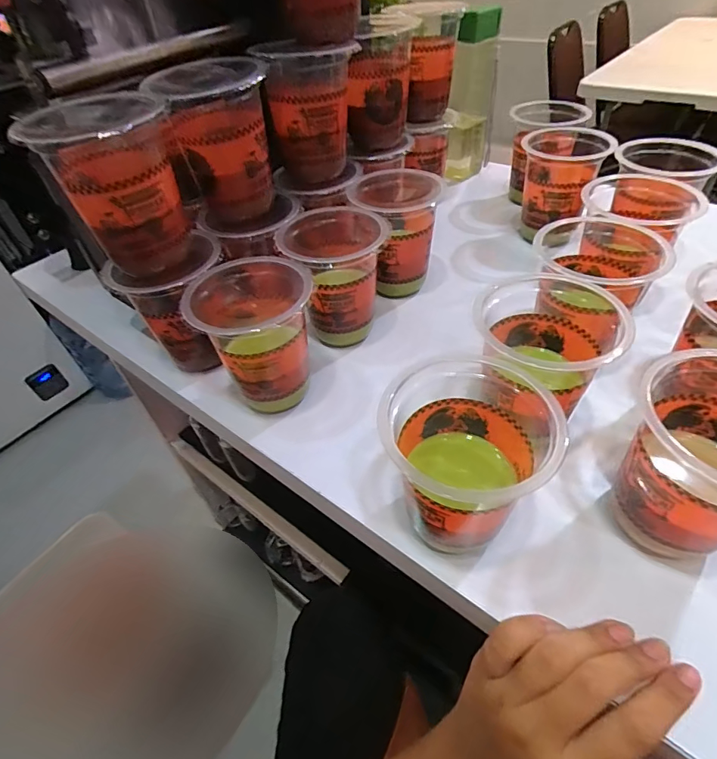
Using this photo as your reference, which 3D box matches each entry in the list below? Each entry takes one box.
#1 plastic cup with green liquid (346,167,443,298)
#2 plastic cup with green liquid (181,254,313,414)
[{"bbox_3d":[0.038,-0.145,0.440,0.082,0.114,0.084,-3,46,3],"label":"plastic cup with green liquid"},{"bbox_3d":[-0.077,-0.034,0.352,0.087,0.102,0.086,-3,46,3],"label":"plastic cup with green liquid"}]

